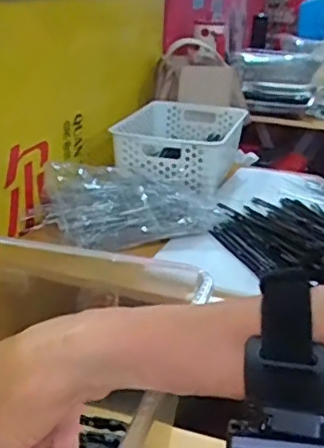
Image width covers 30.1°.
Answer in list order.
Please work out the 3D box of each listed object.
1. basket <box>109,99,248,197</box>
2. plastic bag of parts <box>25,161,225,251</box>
[{"bbox_3d":[0.040,-0.152,1.177,0.202,0.104,0.336,8,23,12],"label":"basket"},{"bbox_3d":[-0.049,-0.035,0.889,0.277,0.095,0.113,-3,23,-15],"label":"plastic bag of parts"}]

